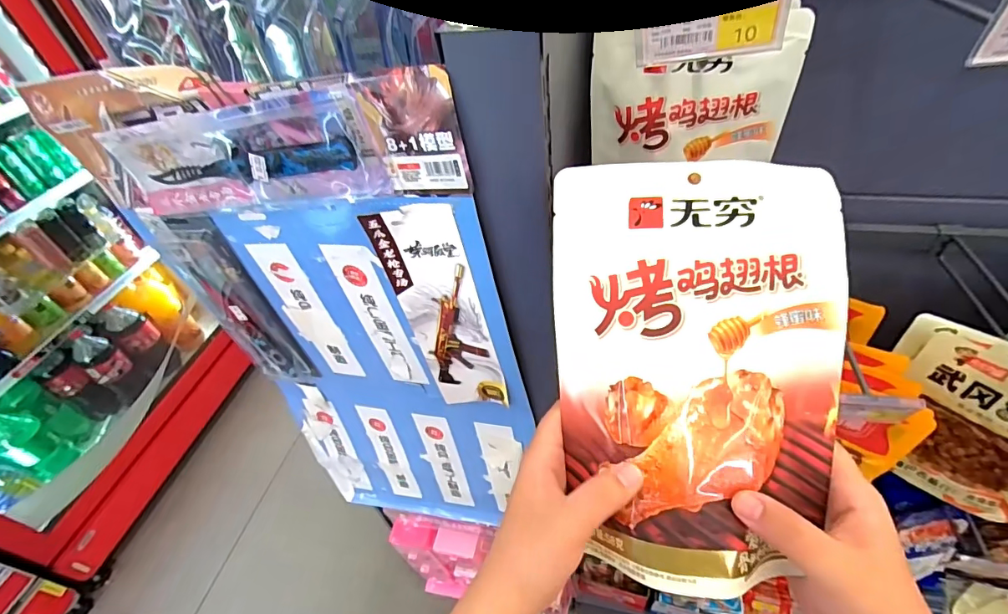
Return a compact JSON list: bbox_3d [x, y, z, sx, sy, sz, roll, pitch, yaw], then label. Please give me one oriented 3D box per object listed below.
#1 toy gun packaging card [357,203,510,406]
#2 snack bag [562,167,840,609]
[{"bbox_3d":[-0.053,0.015,0.444,0.093,0.249,0.012,3,45,11],"label":"toy gun packaging card"},{"bbox_3d":[0.112,0.035,0.276,0.159,0.023,0.242,1,86,8],"label":"snack bag"}]

